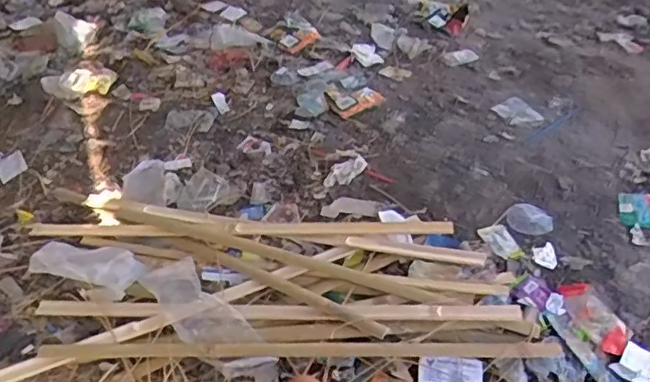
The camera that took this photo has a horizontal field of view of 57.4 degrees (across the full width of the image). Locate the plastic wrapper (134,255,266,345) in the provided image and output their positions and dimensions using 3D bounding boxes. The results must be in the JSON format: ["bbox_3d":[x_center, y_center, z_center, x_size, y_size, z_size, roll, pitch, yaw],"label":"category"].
[{"bbox_3d":[-0.238,0.218,1.109,0.107,0.042,0.245,-33,50,-26],"label":"plastic wrapper"}]

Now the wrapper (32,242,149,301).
[{"bbox_3d":[-0.480,0.149,1.222,0.237,0.044,0.100,8,40,15],"label":"wrapper"}]

